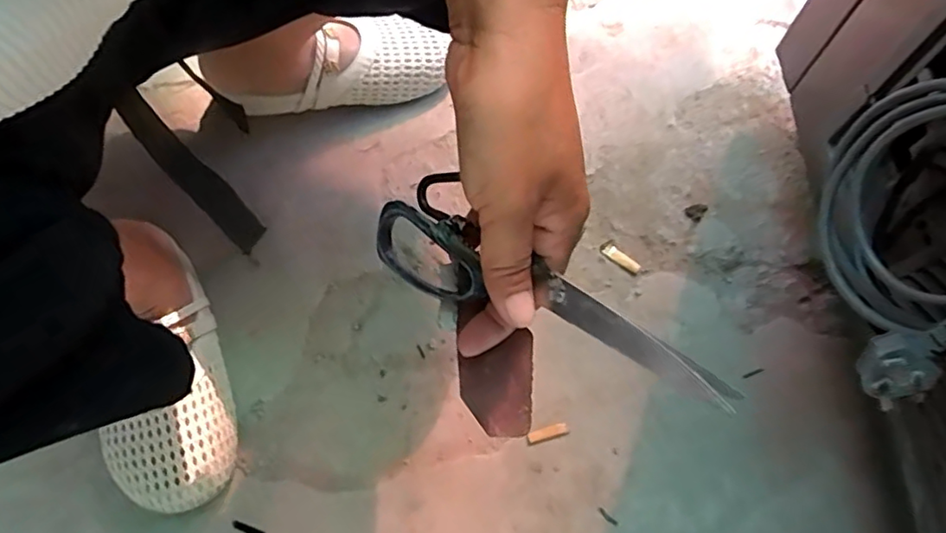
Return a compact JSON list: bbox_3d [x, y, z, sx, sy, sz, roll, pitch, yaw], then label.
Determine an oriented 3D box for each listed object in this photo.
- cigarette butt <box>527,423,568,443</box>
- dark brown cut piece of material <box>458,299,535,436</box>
[{"bbox_3d":[0.062,0.140,0.500,0.034,0.005,0.009,-16,73,-2],"label":"cigarette butt"},{"bbox_3d":[0.011,0.048,0.290,0.036,0.006,0.067,-8,79,14],"label":"dark brown cut piece of material"}]

